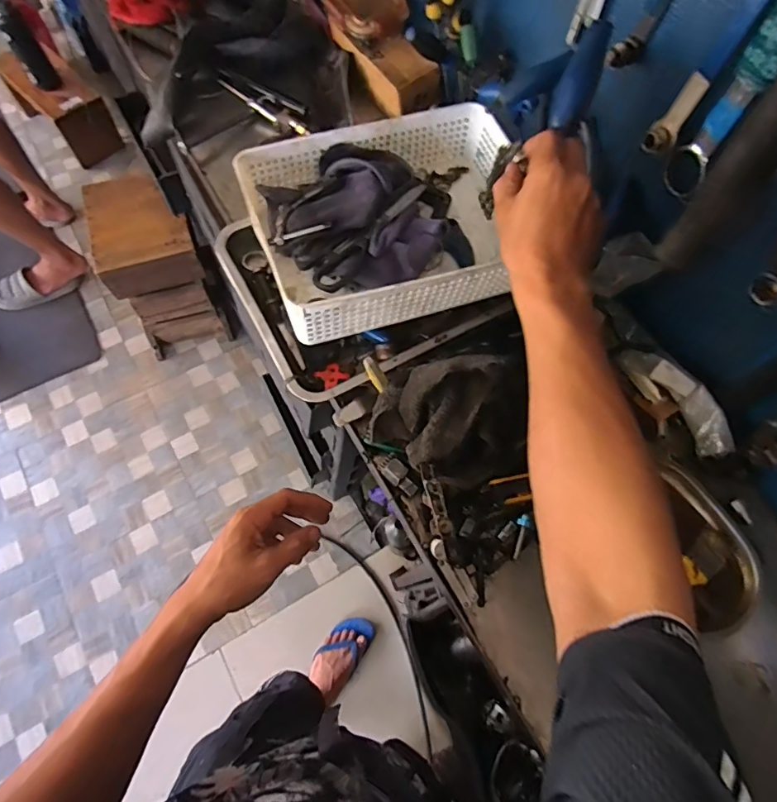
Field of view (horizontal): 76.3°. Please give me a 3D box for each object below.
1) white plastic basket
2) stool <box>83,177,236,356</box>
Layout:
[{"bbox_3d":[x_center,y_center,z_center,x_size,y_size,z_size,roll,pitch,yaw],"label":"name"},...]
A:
[{"bbox_3d":[0.011,-0.222,0.602,0.332,0.086,0.246,-17,70,-10],"label":"white plastic basket"},{"bbox_3d":[-0.695,-0.397,1.496,0.233,0.411,0.321,-20,71,-11],"label":"stool"}]

